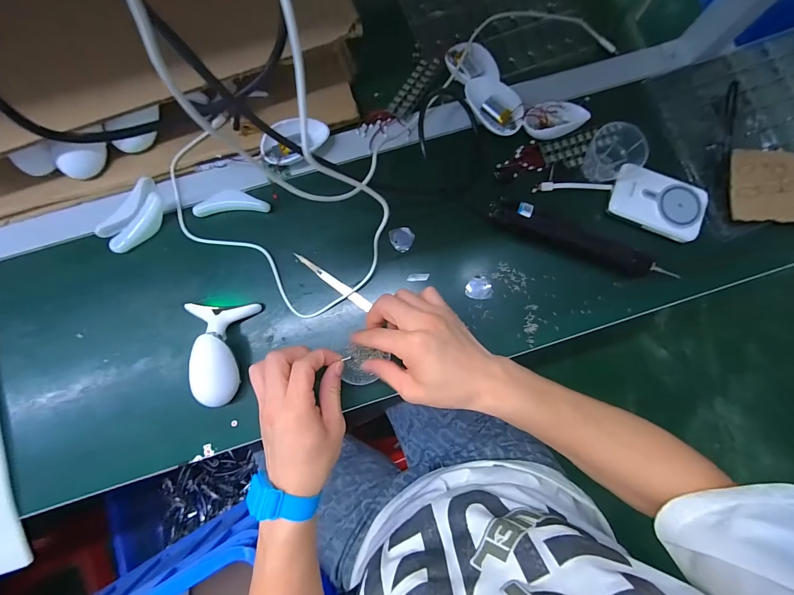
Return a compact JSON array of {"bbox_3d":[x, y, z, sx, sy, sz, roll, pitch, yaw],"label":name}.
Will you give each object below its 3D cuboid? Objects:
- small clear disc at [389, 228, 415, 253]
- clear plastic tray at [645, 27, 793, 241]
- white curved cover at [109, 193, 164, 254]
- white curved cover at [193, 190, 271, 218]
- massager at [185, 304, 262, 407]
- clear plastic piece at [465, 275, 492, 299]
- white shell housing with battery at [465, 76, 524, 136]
[{"bbox_3d":[0.007,-0.074,0.441,0.031,0.004,0.031,0,84,-1],"label":"small clear disc"},{"bbox_3d":[0.534,-0.244,0.462,0.355,0.020,0.237,-21,85,-3],"label":"clear plastic tray"},{"bbox_3d":[-0.310,-0.086,0.419,0.025,0.028,0.083,38,84,3],"label":"white curved cover"},{"bbox_3d":[-0.205,-0.118,0.432,0.088,0.013,0.030,-7,84,-2],"label":"white curved cover"},{"bbox_3d":[-0.201,0.064,0.394,0.075,0.045,0.115,-2,84,-1],"label":"massager"},{"bbox_3d":[0.102,-0.012,0.433,0.033,0.004,0.029,-6,84,-2],"label":"clear plastic piece"},{"bbox_3d":[0.126,-0.248,0.448,0.051,0.019,0.083,-35,86,-5],"label":"white shell housing with battery"}]

